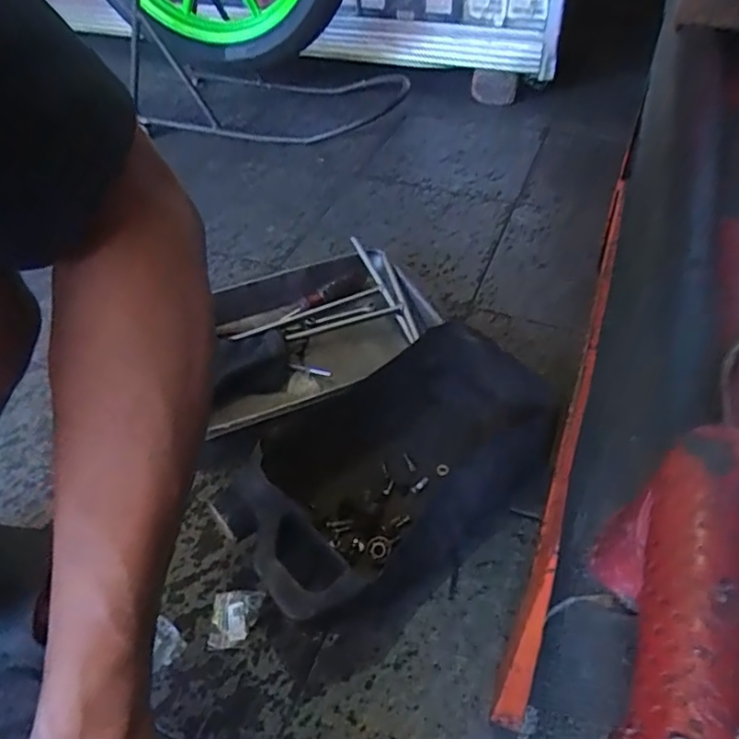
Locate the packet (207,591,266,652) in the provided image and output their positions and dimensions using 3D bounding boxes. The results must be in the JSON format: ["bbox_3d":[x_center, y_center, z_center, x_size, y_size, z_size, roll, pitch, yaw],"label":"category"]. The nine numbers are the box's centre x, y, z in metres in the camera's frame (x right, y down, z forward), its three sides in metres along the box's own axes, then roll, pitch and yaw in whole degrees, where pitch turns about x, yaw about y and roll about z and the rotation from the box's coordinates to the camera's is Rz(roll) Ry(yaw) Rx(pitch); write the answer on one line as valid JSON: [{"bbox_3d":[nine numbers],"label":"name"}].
[{"bbox_3d":[-0.122,0.224,0.538,0.045,0.010,0.050,4,46,6],"label":"packet"}]

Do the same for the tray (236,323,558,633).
[{"bbox_3d":[0.014,0.088,0.608,0.314,0.094,0.236,-28,51,-23],"label":"tray"}]

